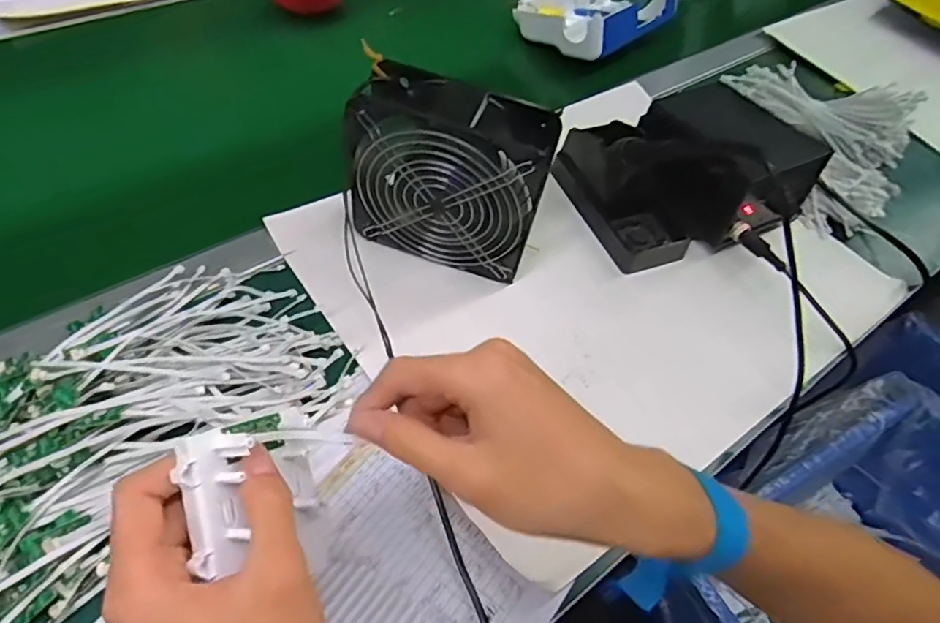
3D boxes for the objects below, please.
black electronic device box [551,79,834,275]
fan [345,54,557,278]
[{"bbox_3d":[0.221,-0.145,0.580,0.213,0.093,0.168,-16,59,-18],"label":"black electronic device box"},{"bbox_3d":[-0.018,-0.109,0.477,0.153,0.144,0.064,18,55,5],"label":"fan"}]

